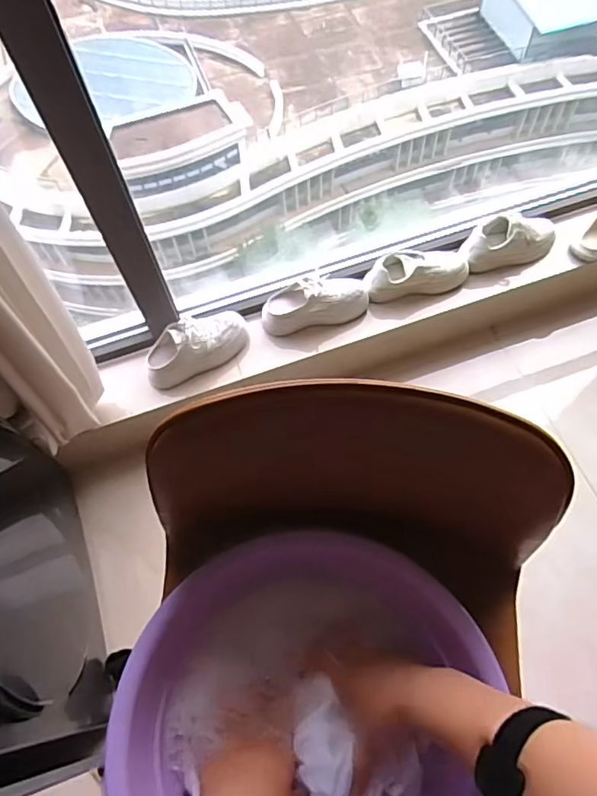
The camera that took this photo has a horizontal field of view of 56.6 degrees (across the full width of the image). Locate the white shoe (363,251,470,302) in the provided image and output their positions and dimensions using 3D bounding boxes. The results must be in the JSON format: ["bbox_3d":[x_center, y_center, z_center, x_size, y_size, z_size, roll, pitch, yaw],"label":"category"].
[{"bbox_3d":[0.302,-0.323,1.425,0.264,0.085,0.089,-11,65,-4],"label":"white shoe"}]

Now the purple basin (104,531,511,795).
[{"bbox_3d":[0.000,0.275,0.470,0.291,0.122,0.276,-1,65,1],"label":"purple basin"}]

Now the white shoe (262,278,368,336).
[{"bbox_3d":[0.043,-0.242,1.389,0.266,0.119,0.090,-16,65,-6],"label":"white shoe"}]

